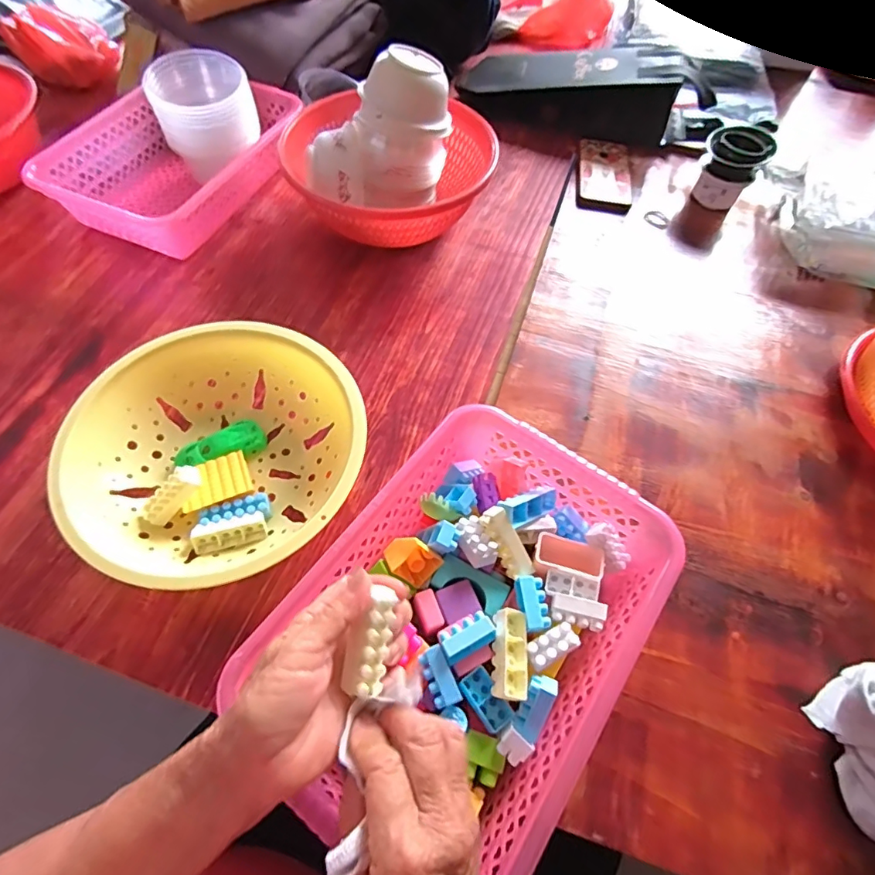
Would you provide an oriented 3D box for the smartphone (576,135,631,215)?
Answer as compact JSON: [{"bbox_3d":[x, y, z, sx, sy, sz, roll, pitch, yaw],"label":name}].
[{"bbox_3d":[0.247,-0.393,0.754,0.079,0.013,0.160,8,59,3],"label":"smartphone"}]

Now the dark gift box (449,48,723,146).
[{"bbox_3d":[0.225,-0.541,0.790,0.384,0.092,0.109,13,60,5],"label":"dark gift box"}]

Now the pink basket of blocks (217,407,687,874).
[{"bbox_3d":[0.023,0.140,0.388,0.218,0.080,0.313,33,63,16],"label":"pink basket of blocks"}]

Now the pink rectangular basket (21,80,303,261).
[{"bbox_3d":[-0.328,-0.356,0.663,0.226,0.079,0.302,23,61,11],"label":"pink rectangular basket"}]

